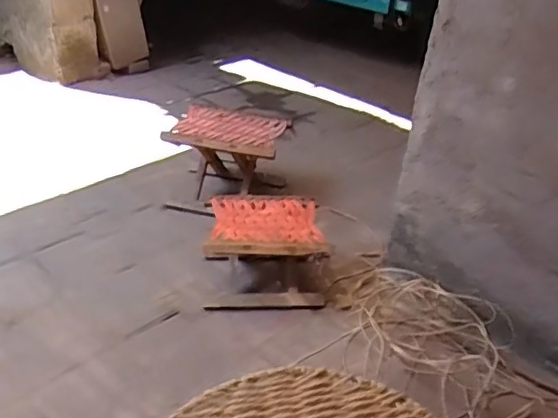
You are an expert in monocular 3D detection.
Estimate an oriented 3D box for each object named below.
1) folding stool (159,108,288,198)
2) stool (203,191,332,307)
[{"bbox_3d":[-0.144,-0.146,1.696,0.298,0.205,0.272,11,32,8],"label":"folding stool"},{"bbox_3d":[-0.041,0.103,1.397,0.273,0.180,0.237,-1,31,-11],"label":"stool"}]

